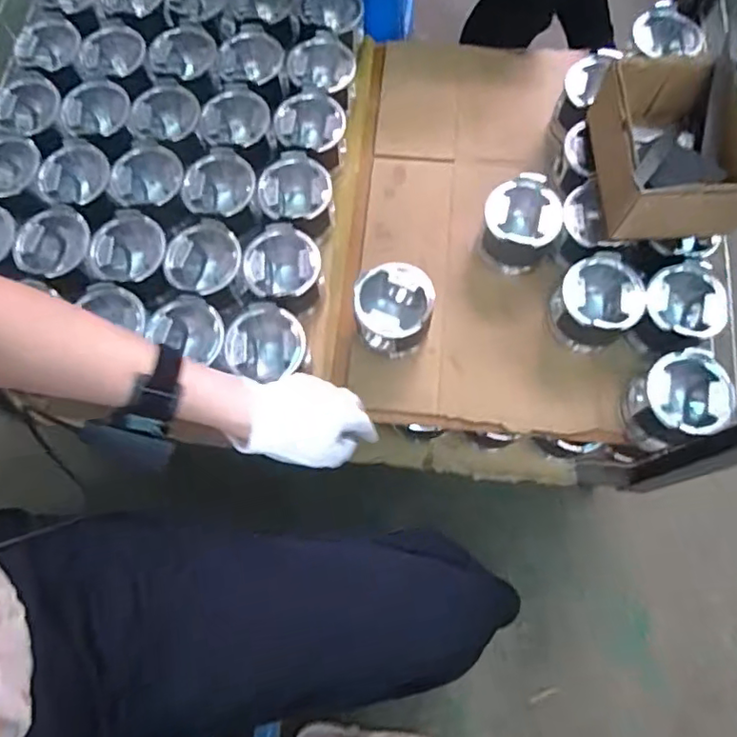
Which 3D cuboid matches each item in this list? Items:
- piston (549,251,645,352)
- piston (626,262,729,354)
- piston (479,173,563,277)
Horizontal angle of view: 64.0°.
[{"bbox_3d":[0.290,-0.077,0.766,0.104,0.106,0.095,0,71,1],"label":"piston"},{"bbox_3d":[0.390,-0.069,0.760,0.091,0.099,0.098,0,71,1],"label":"piston"},{"bbox_3d":[0.204,-0.193,0.804,0.099,0.090,0.115,16,72,6],"label":"piston"}]

